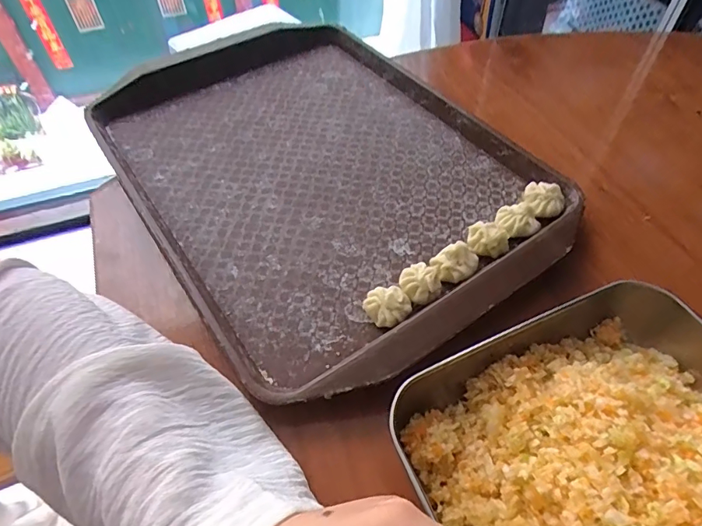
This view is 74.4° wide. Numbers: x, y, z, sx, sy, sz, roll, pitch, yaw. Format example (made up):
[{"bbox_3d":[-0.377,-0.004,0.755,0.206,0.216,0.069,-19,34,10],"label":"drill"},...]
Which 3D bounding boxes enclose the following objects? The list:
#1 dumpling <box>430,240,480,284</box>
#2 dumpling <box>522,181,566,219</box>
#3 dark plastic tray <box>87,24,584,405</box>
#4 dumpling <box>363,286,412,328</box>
[{"bbox_3d":[0.078,0.001,0.339,0.033,0.021,0.024,-22,55,-17],"label":"dumpling"},{"bbox_3d":[0.154,-0.048,0.373,0.032,0.021,0.031,1,52,-1],"label":"dumpling"},{"bbox_3d":[-0.032,-0.100,0.409,0.296,0.031,0.422,-29,58,-21],"label":"dark plastic tray"},{"bbox_3d":[0.025,0.031,0.316,0.031,0.020,0.025,7,52,4],"label":"dumpling"}]

